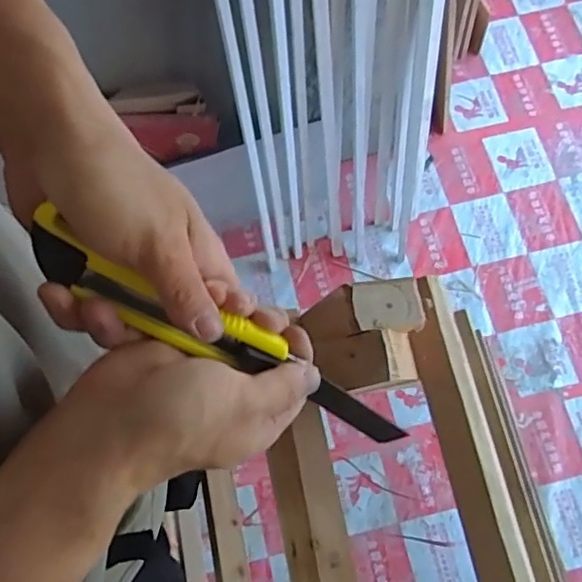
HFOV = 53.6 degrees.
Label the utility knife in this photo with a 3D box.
[{"bbox_3d":[-0.028,0.031,0.312,0.235,0.027,0.022,31,71,-24],"label":"utility knife"}]

